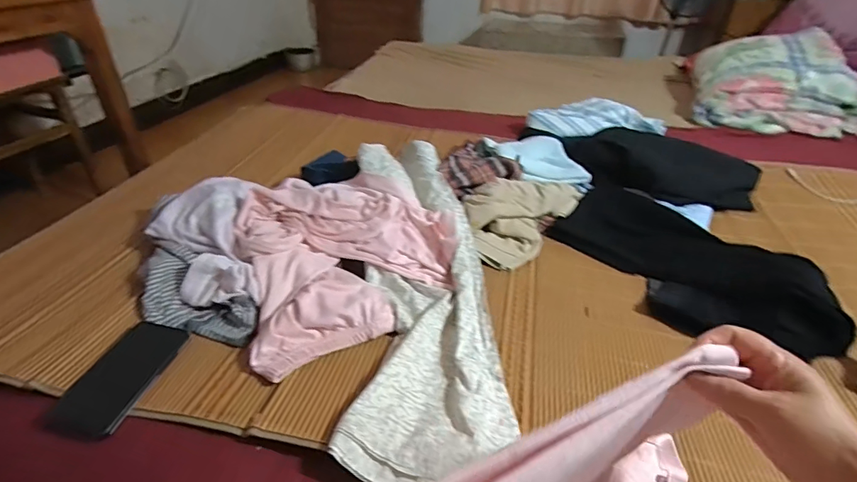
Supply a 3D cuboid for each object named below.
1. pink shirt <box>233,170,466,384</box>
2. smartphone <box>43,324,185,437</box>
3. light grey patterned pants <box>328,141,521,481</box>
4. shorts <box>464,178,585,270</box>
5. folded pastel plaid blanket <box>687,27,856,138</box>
[{"bbox_3d":[-0.123,0.005,0.725,0.343,0.067,0.344,-14,38,-21],"label":"pink shirt"},{"bbox_3d":[-0.385,0.168,0.565,0.091,0.008,0.159,7,35,8],"label":"smartphone"},{"bbox_3d":[-0.007,0.029,0.694,0.227,0.114,0.696,-1,35,-3],"label":"light grey patterned pants"},{"bbox_3d":[0.172,-0.069,0.881,0.161,0.070,0.302,23,40,28],"label":"shorts"},{"bbox_3d":[1.124,-0.514,1.430,0.496,0.197,0.429,12,36,14],"label":"folded pastel plaid blanket"}]

